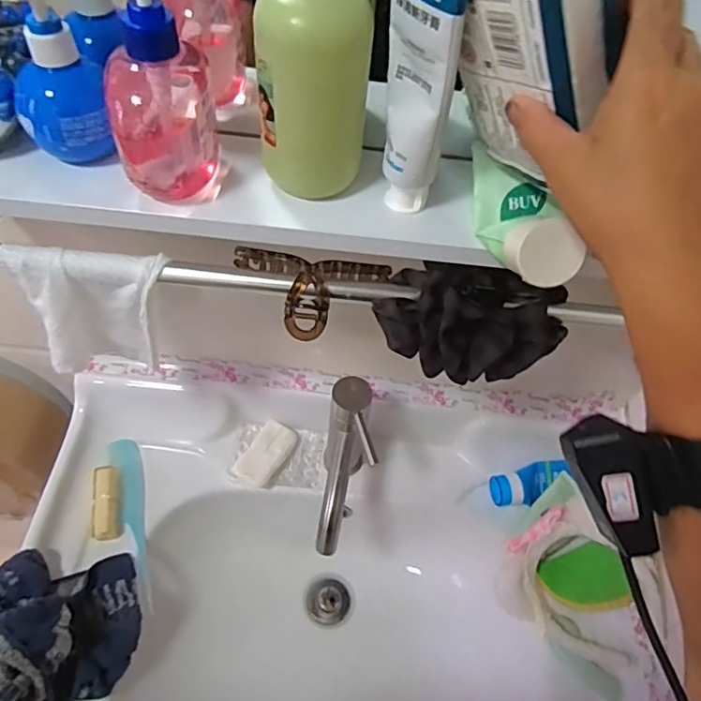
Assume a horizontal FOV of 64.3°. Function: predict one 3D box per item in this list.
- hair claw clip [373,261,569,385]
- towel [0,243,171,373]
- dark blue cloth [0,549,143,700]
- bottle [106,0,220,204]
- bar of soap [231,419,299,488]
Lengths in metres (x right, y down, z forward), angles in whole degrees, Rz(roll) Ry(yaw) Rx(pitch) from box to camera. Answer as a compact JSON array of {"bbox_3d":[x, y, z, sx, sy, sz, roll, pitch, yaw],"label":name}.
[{"bbox_3d":[0.092,-0.020,0.433,0.144,0.069,0.078,16,53,6],"label":"hair claw clip"},{"bbox_3d":[-0.208,-0.025,0.463,0.116,0.119,0.047,0,53,-6],"label":"towel"},{"bbox_3d":[-0.304,0.280,0.562,0.148,0.110,0.156,-5,54,-9],"label":"dark blue cloth"},{"bbox_3d":[-0.118,-0.167,0.349,0.059,0.138,0.075,-5,54,-9],"label":"bottle"},{"bbox_3d":[-0.108,0.134,0.722,0.052,0.018,0.087,29,56,15],"label":"bar of soap"}]

